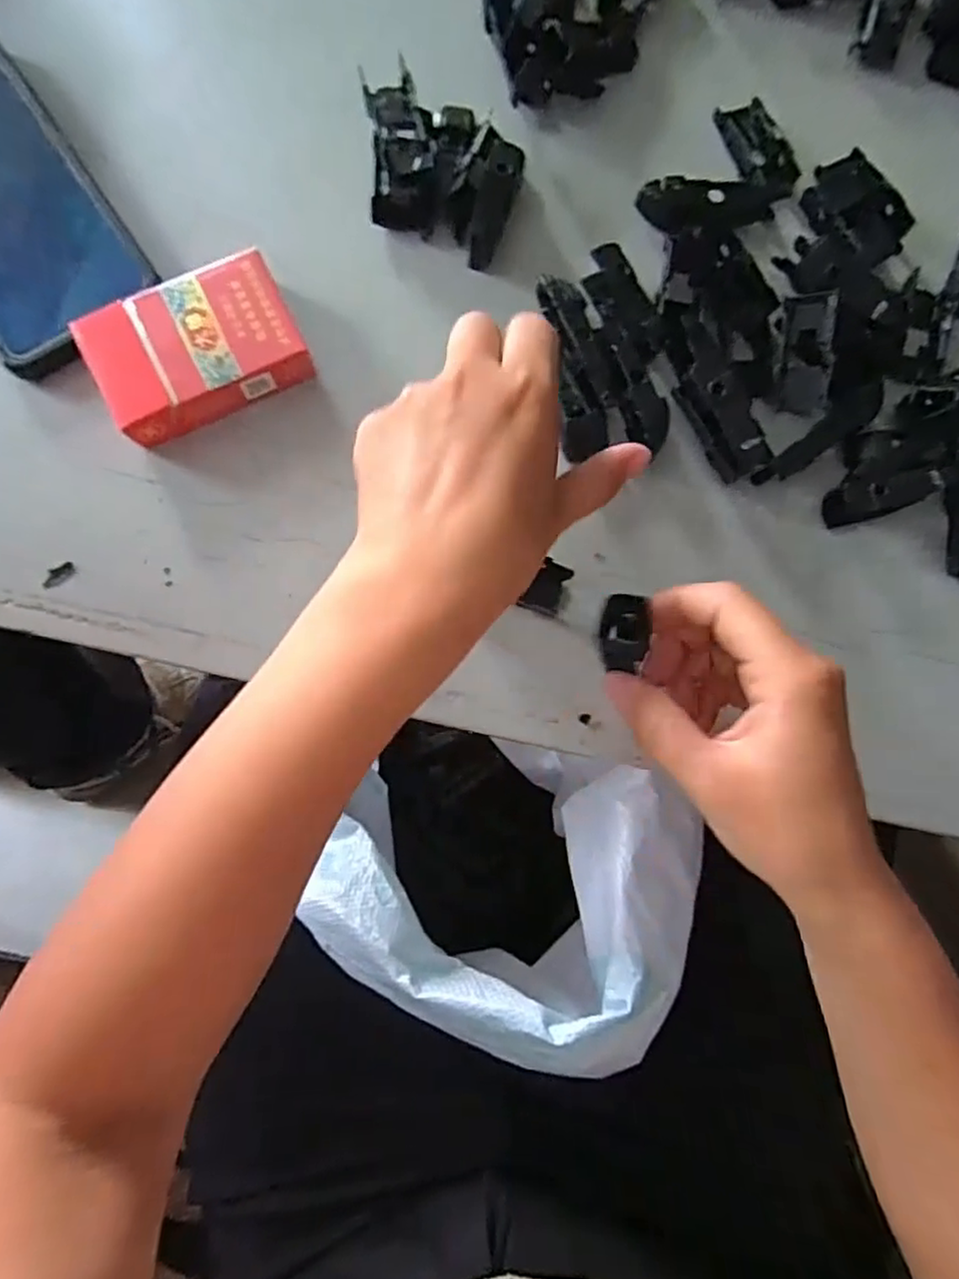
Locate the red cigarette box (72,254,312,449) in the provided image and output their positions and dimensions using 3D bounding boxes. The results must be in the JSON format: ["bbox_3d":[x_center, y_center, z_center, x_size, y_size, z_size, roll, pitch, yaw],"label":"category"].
[{"bbox_3d":[-0.127,-0.130,0.303,0.087,0.021,0.058,-27,84,-6],"label":"red cigarette box"}]

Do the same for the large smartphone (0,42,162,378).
[{"bbox_3d":[-0.223,-0.207,0.313,0.080,0.017,0.167,-33,84,-7],"label":"large smartphone"}]

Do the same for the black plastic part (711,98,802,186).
[{"bbox_3d":[0.141,-0.252,0.341,0.025,0.010,0.052,-21,83,-6],"label":"black plastic part"}]

